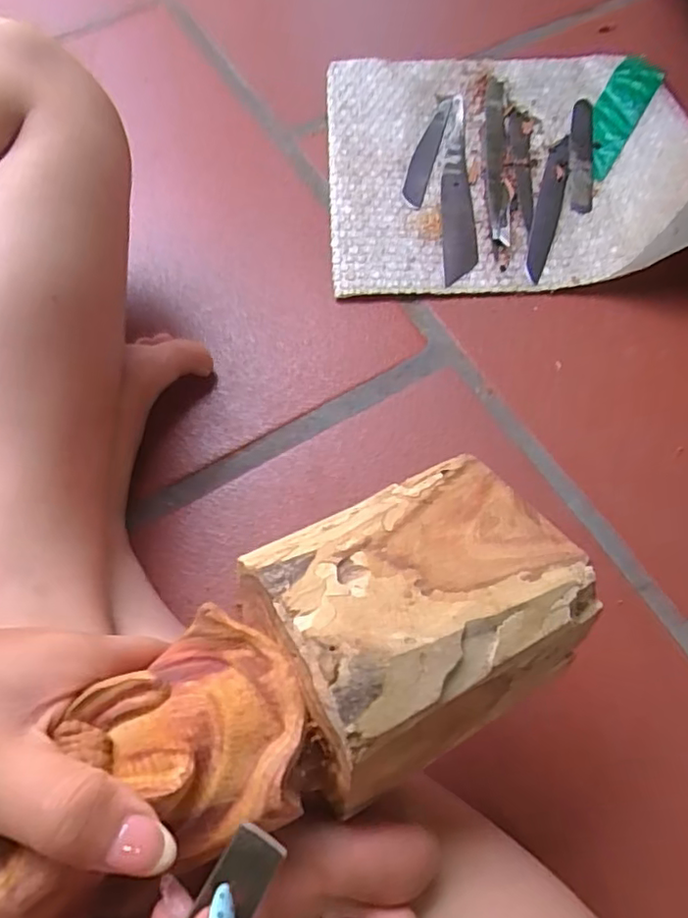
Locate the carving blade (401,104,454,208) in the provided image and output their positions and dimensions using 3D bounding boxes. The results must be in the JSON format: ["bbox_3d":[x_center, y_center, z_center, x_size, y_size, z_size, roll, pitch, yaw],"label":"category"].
[{"bbox_3d":[0.076,-0.281,0.560,0.021,0.005,0.150,10,59,13],"label":"carving blade"}]

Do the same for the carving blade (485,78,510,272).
[{"bbox_3d":[0.138,-0.267,0.552,0.020,0.006,0.245,4,61,5],"label":"carving blade"}]

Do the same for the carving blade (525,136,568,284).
[{"bbox_3d":[0.178,-0.224,0.528,0.021,0.004,0.177,16,67,7],"label":"carving blade"}]

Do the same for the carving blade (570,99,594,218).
[{"bbox_3d":[0.220,-0.283,0.565,0.020,0.005,0.154,10,62,4],"label":"carving blade"}]

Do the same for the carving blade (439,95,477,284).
[{"bbox_3d":[0.098,-0.246,0.541,0.027,0.005,0.229,2,61,0],"label":"carving blade"}]

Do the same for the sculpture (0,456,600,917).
[{"bbox_3d":[-0.047,0.077,0.178,0.298,0.063,0.090,-19,67,-25],"label":"sculpture"}]

